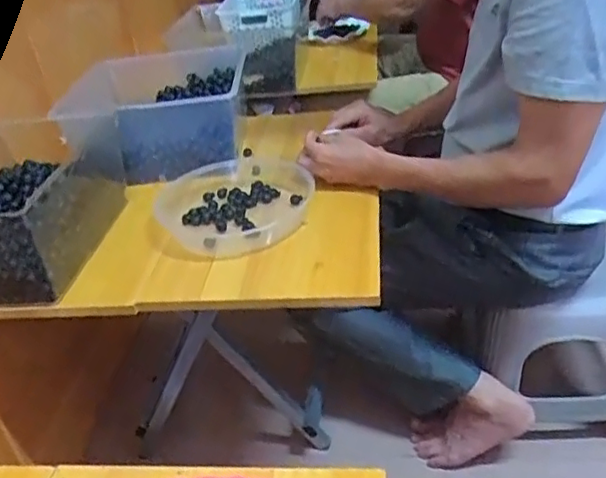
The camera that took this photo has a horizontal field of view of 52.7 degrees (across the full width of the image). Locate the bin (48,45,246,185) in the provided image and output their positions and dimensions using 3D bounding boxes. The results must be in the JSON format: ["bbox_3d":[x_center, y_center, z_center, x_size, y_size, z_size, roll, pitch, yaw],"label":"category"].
[{"bbox_3d":[-0.250,-0.236,1.104,0.288,0.129,0.365,-7,33,1],"label":"bin"}]

